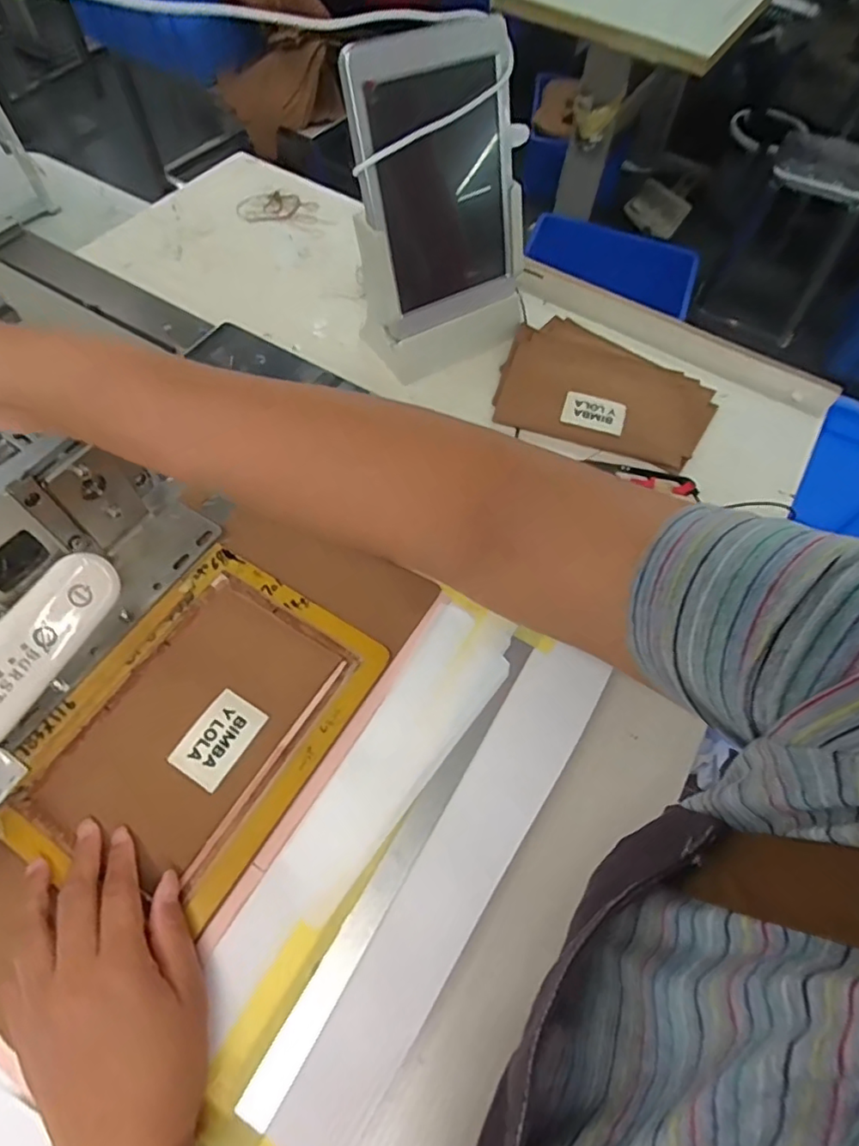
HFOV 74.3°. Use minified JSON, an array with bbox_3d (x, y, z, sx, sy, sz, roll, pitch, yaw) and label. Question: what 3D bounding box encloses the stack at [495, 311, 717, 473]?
[{"bbox_3d":[0.181,-0.193,0.574,0.205,0.010,0.162,18,63,7],"label":"stack"}]

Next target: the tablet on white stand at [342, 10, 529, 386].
[{"bbox_3d":[0.017,-0.311,0.516,0.157,0.221,0.104,-28,67,-16],"label":"tablet on white stand"}]

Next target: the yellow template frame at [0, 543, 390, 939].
[{"bbox_3d":[-0.153,0.102,0.384,0.161,0.011,0.226,29,63,14],"label":"yellow template frame"}]

